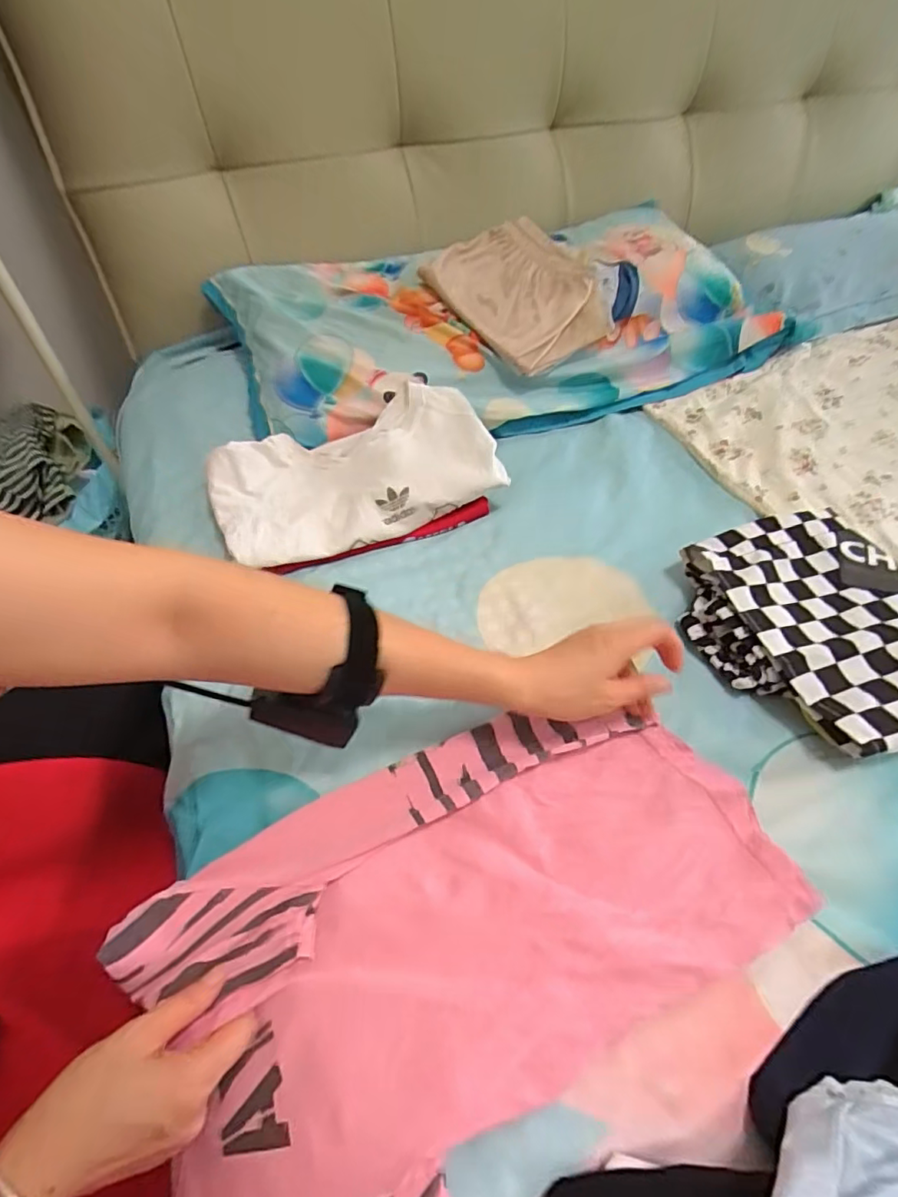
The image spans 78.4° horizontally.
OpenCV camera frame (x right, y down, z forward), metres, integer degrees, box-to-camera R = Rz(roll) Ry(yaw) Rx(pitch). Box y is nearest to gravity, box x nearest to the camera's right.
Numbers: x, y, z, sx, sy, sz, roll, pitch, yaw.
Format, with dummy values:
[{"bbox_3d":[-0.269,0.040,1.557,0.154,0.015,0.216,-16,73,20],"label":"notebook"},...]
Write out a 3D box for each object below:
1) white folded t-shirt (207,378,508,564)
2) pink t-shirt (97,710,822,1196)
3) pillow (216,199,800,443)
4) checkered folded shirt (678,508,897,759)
[{"bbox_3d":[-0.104,-0.143,0.607,0.294,0.033,0.189,-21,55,-10],"label":"white folded t-shirt"},{"bbox_3d":[0.023,0.218,0.341,0.389,0.042,0.256,-25,50,-18],"label":"pink t-shirt"},{"bbox_3d":[0.055,-0.392,0.789,0.682,0.132,0.348,-17,48,-11],"label":"pillow"},{"bbox_3d":[0.326,0.019,0.473,0.207,0.046,0.220,-18,48,-12],"label":"checkered folded shirt"}]

